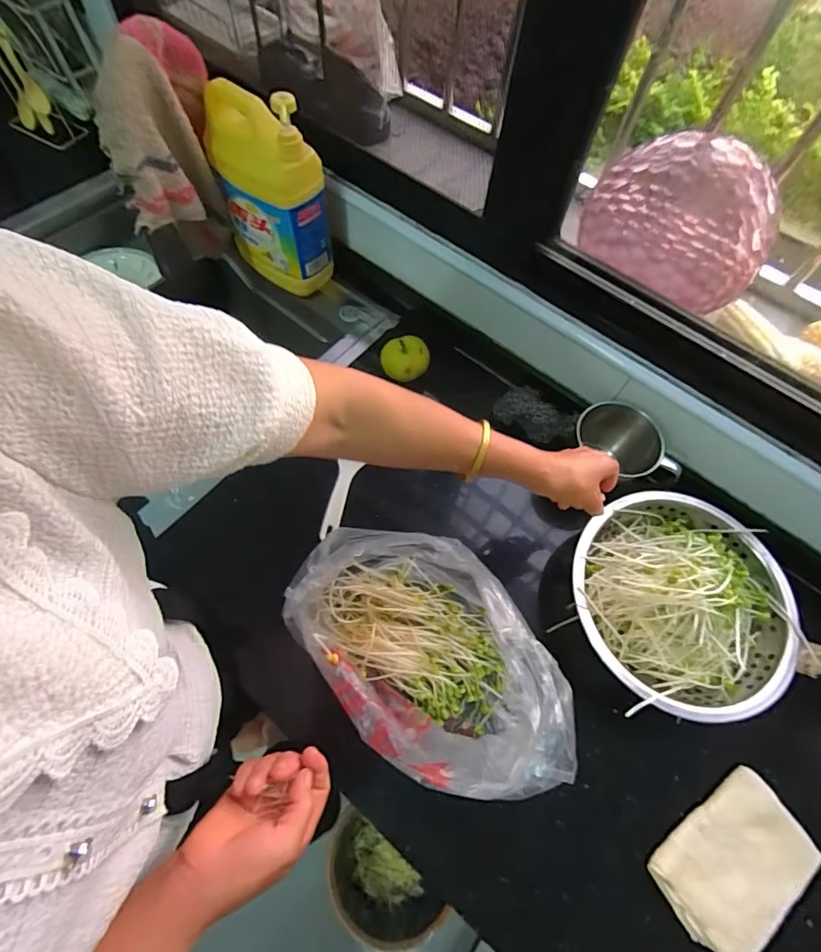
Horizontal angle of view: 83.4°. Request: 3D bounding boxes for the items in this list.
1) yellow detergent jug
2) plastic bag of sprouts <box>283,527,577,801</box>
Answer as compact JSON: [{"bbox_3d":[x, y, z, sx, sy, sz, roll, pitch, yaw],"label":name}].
[{"bbox_3d":[-0.216,-0.433,0.713,0.167,0.269,0.079,33,67,12],"label":"yellow detergent jug"},{"bbox_3d":[0.019,0.198,0.513,0.199,0.139,0.307,-35,71,-18],"label":"plastic bag of sprouts"}]

